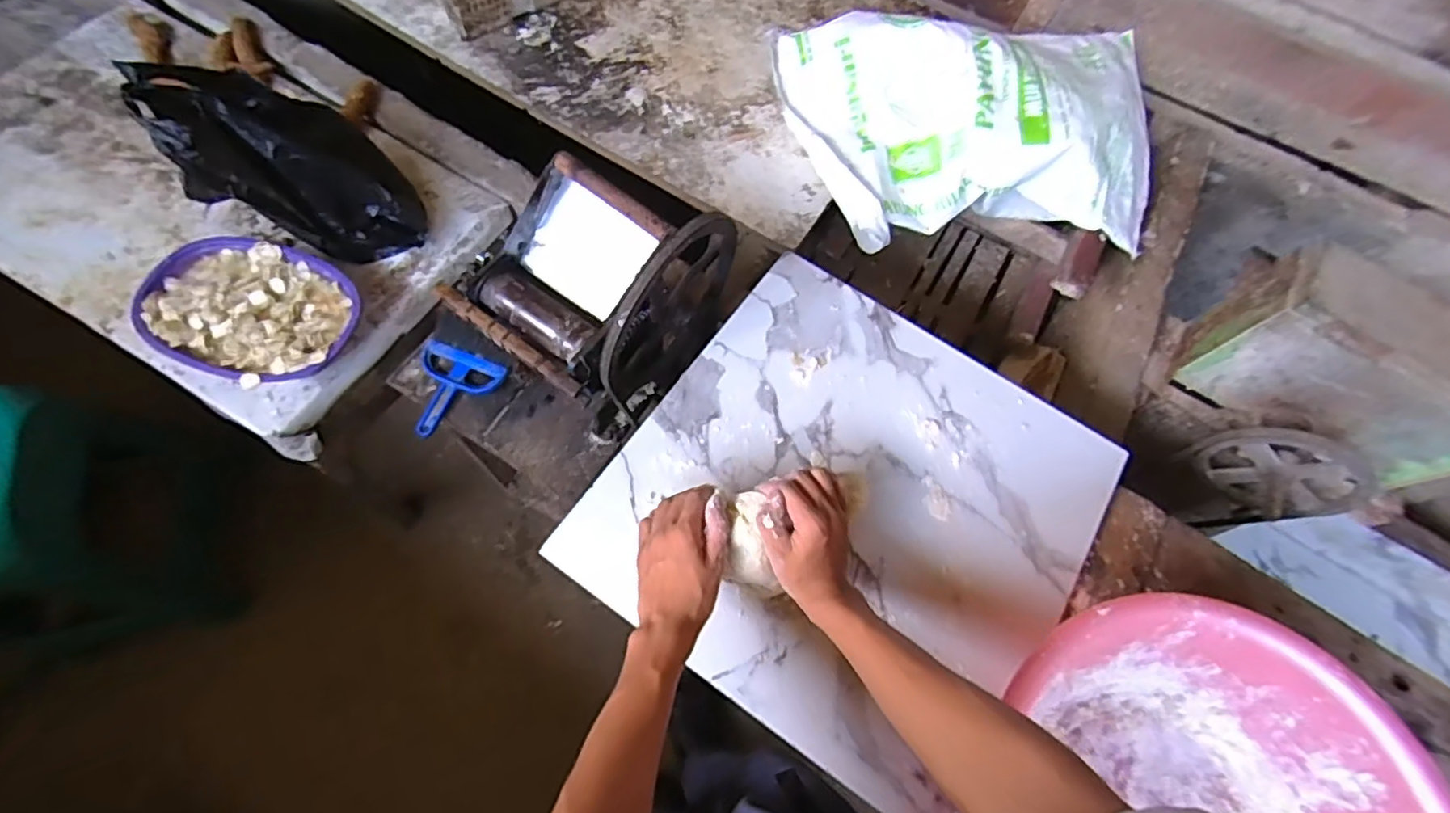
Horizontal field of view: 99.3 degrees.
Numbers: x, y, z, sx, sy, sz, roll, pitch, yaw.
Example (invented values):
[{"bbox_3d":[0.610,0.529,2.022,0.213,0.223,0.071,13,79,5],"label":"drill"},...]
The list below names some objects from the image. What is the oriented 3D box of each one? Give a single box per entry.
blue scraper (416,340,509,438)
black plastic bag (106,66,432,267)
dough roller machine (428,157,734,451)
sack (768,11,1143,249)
[{"bbox_3d":[-0.428,-0.021,0.944,0.137,0.017,0.141,22,67,3],"label":"blue scraper"},{"bbox_3d":[-0.645,-0.362,0.925,0.231,0.290,0.196,-32,74,-18],"label":"black plastic bag"},{"bbox_3d":[-0.166,-0.150,0.835,0.232,0.343,0.279,37,68,10],"label":"dough roller machine"},{"bbox_3d":[0.455,-0.516,1.114,0.685,0.169,0.433,-3,68,-8],"label":"sack"}]

